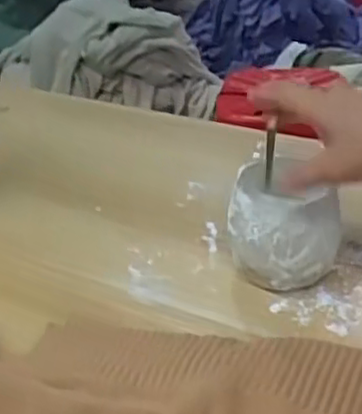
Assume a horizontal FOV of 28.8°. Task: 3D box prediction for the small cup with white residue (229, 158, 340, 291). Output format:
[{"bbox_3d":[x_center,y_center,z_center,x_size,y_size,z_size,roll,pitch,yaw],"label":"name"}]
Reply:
[{"bbox_3d":[0.080,0.019,0.560,0.081,0.090,0.076,-3,31,2],"label":"small cup with white residue"}]

